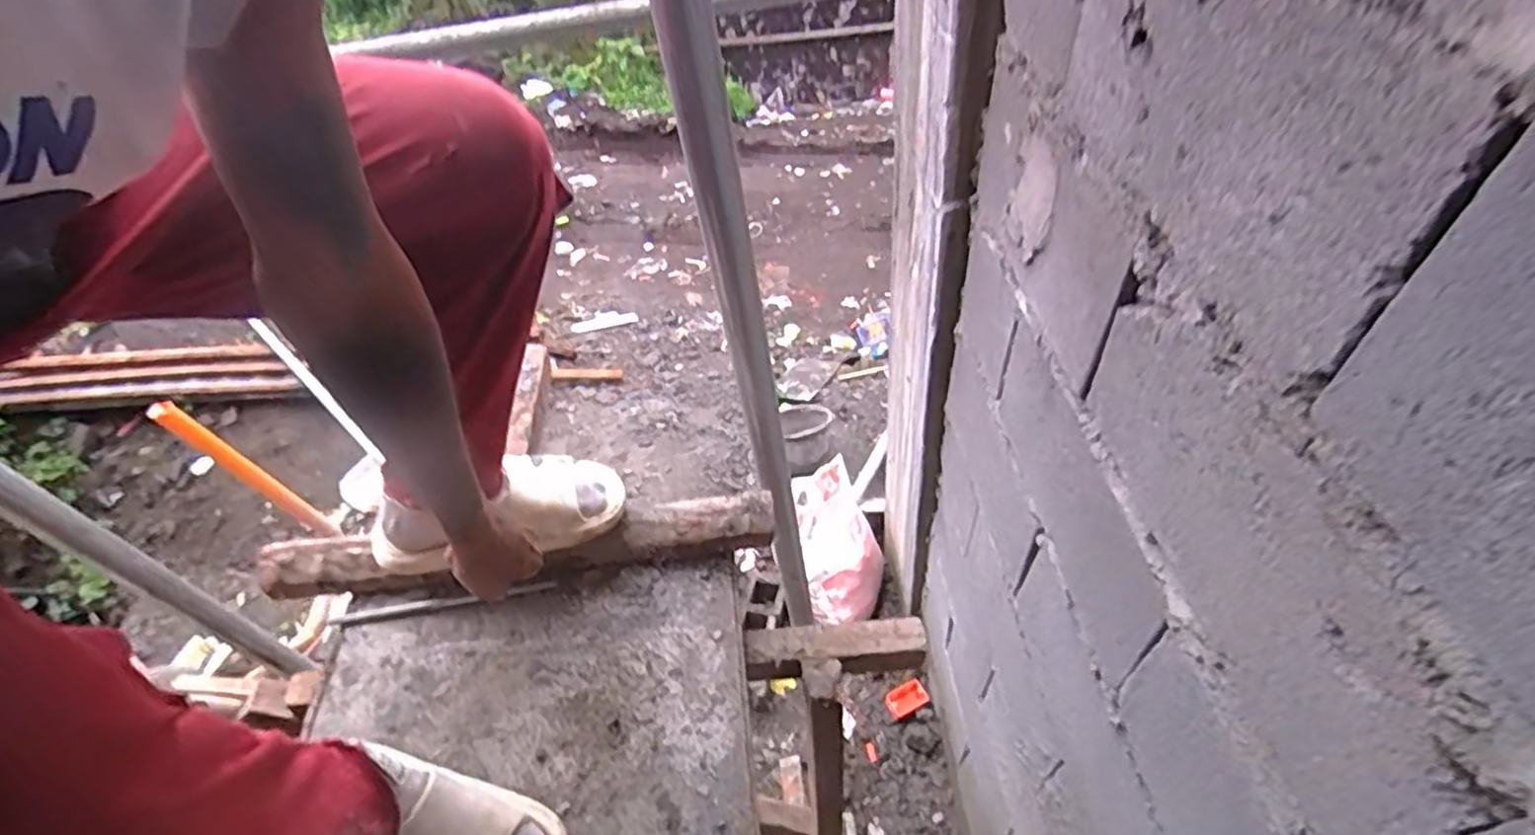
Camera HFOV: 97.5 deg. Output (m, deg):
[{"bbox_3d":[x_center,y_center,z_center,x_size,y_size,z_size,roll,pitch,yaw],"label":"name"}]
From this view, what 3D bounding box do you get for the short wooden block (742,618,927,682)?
[{"bbox_3d":[0.081,0.276,0.806,0.215,0.032,0.054,-10,47,0],"label":"short wooden block"}]

